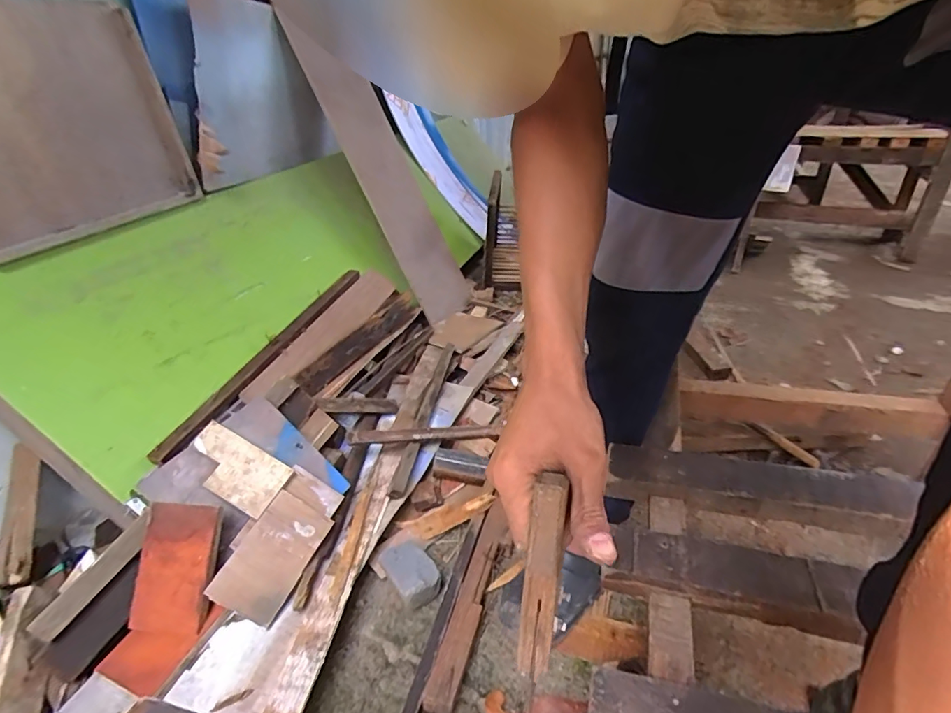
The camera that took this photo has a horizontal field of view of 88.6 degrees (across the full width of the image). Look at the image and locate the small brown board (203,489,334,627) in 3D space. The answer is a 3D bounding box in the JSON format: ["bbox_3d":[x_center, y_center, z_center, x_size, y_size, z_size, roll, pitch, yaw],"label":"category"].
[{"bbox_3d":[-0.330,0.325,0.800,0.109,0.011,0.184,33,50,-5],"label":"small brown board"}]

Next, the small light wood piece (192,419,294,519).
[{"bbox_3d":[-0.418,0.195,0.846,0.166,0.010,0.101,32,53,-5],"label":"small light wood piece"}]

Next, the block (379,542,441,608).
[{"bbox_3d":[-0.111,0.379,0.846,0.076,0.067,0.126,-34,34,-28],"label":"block"}]

